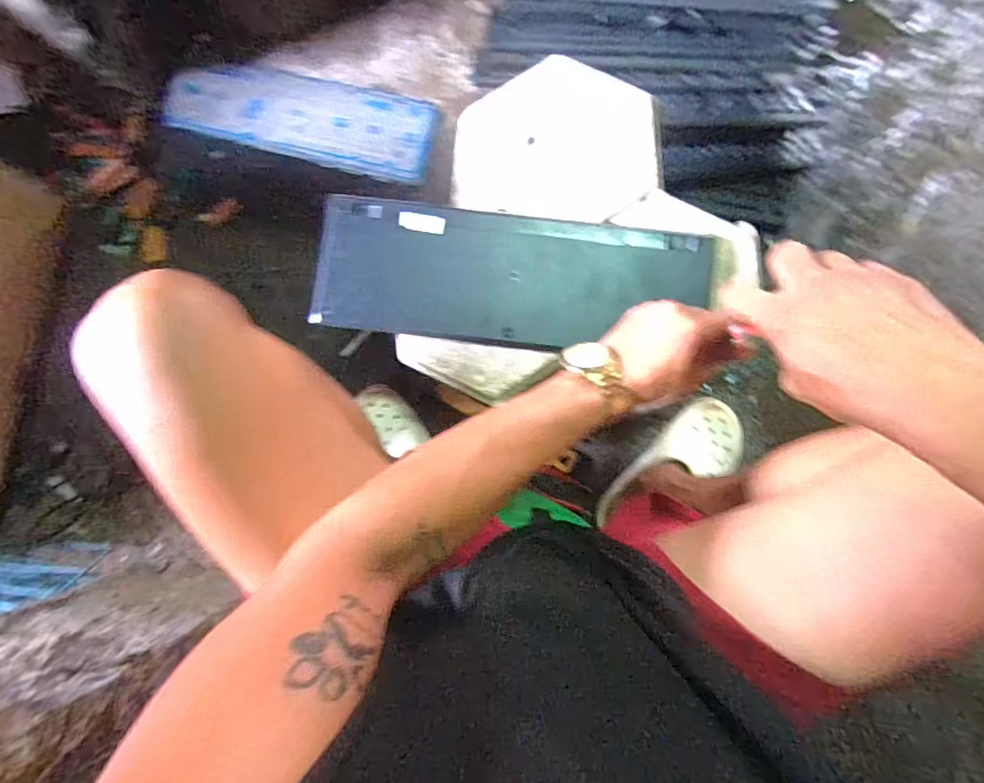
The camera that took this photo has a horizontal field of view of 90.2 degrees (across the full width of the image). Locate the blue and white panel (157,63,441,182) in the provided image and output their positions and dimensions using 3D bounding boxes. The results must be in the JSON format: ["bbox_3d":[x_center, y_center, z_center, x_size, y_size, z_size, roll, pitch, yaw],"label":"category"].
[{"bbox_3d":[-0.297,-0.439,0.783,0.407,0.016,0.133,13,85,-2],"label":"blue and white panel"}]

